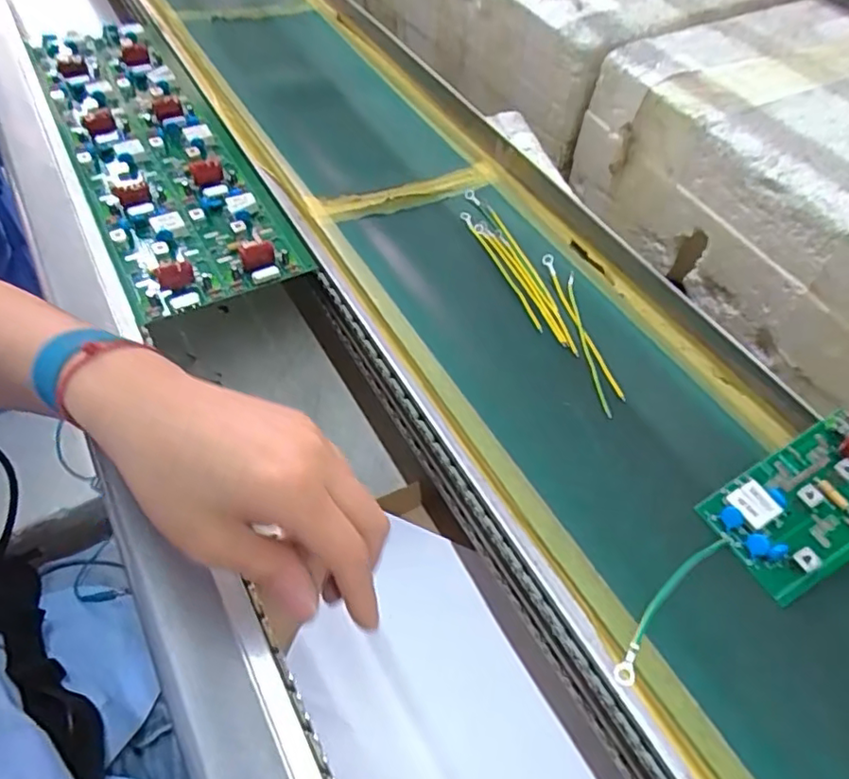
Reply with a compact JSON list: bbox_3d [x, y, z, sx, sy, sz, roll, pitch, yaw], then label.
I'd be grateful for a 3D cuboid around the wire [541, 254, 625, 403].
[{"bbox_3d":[0.112,-0.048,0.428,0.008,0.008,0.135,-12,56,-10],"label":"wire"}]

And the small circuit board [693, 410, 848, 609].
[{"bbox_3d":[0.221,0.061,0.333,0.113,0.020,0.066,-33,64,-5],"label":"small circuit board"}]

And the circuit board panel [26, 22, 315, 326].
[{"bbox_3d":[-0.250,-0.226,0.537,0.127,0.021,0.438,-25,59,-18],"label":"circuit board panel"}]

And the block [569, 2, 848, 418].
[{"bbox_3d":[0.399,-0.160,0.525,0.288,0.126,0.426,-21,58,-16],"label":"block"}]

